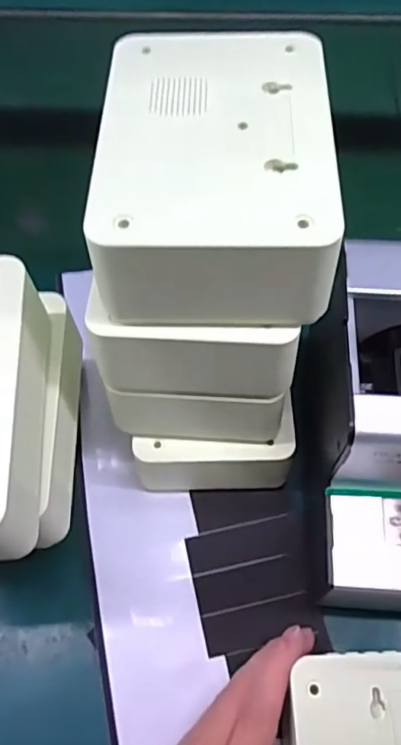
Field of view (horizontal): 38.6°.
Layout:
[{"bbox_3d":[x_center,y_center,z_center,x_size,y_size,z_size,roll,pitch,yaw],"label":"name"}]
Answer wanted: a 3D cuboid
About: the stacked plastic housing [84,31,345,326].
[{"bbox_3d":[0.006,-0.095,0.275,0.101,0.057,0.139,0,60,1],"label":"stacked plastic housing"}]

